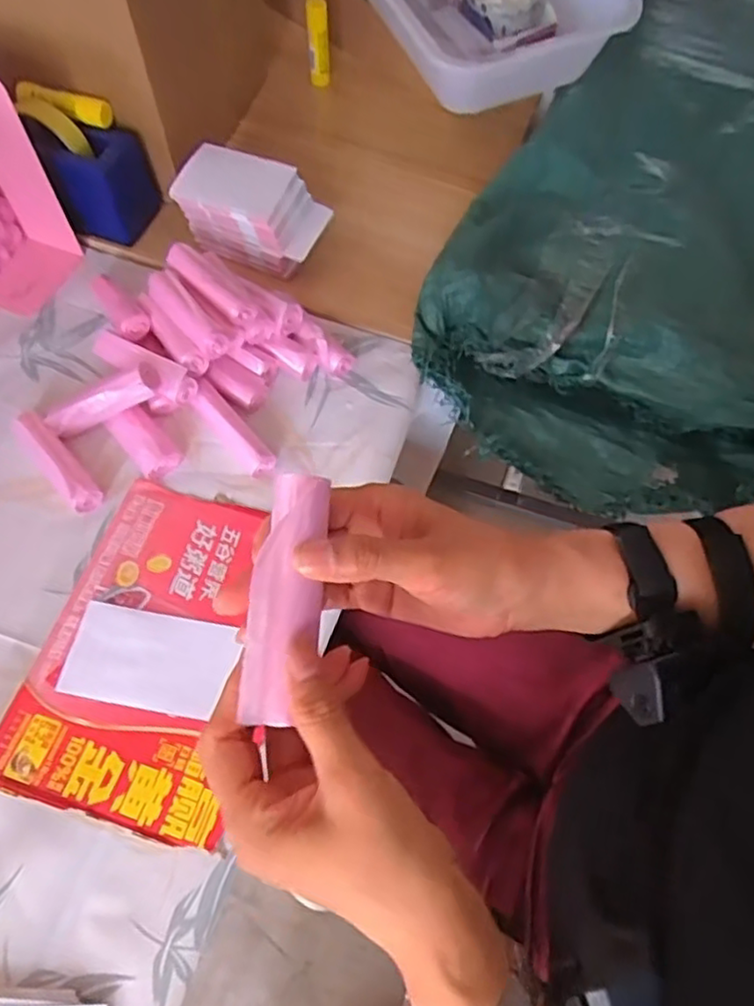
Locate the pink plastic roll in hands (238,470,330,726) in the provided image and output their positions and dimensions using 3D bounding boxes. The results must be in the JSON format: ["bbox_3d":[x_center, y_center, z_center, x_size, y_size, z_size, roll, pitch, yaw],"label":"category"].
[{"bbox_3d":[-0.040,0.042,0.306,0.029,0.015,0.111,8,79,3],"label":"pink plastic roll in hands"}]

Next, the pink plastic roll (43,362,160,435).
[{"bbox_3d":[-0.261,-0.095,0.623,0.116,0.032,0.029,-22,62,13],"label":"pink plastic roll"}]

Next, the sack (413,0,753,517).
[{"bbox_3d":[0.390,-0.345,0.816,0.480,0.170,0.771,24,66,9],"label":"sack"}]

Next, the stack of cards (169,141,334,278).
[{"bbox_3d":[-0.135,-0.321,0.742,0.149,0.084,0.086,19,65,7],"label":"stack of cards"}]

